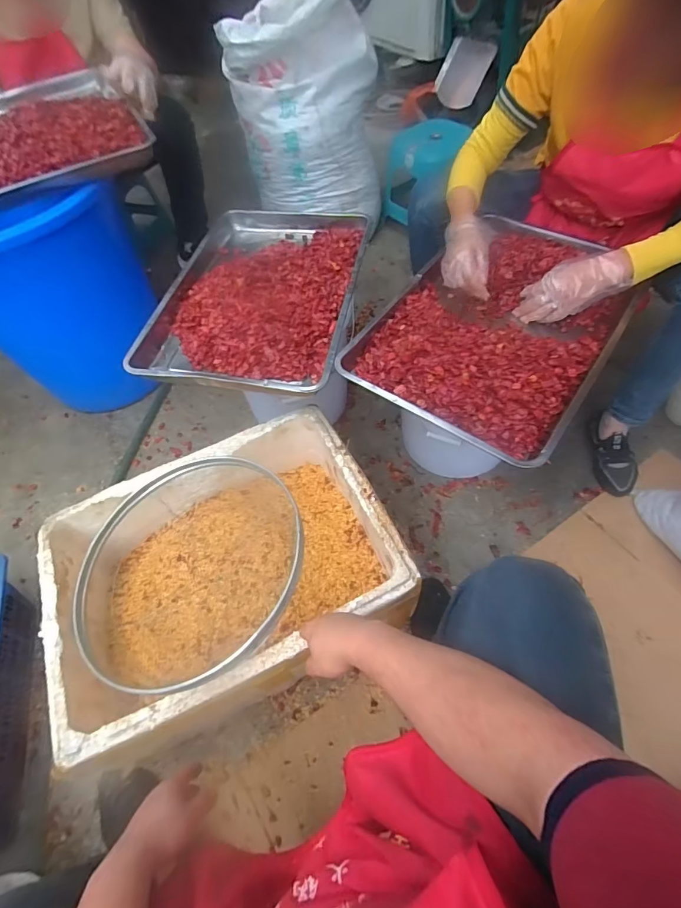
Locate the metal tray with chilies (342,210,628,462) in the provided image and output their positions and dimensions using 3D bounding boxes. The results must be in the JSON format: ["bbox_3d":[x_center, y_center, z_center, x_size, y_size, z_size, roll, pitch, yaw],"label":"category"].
[{"bbox_3d":[0.305,-0.264,0.826,0.382,0.061,0.588,29,64,22],"label":"metal tray with chilies"}]

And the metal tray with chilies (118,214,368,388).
[{"bbox_3d":[-0.162,-0.374,0.943,0.391,0.064,0.590,6,57,8],"label":"metal tray with chilies"}]

